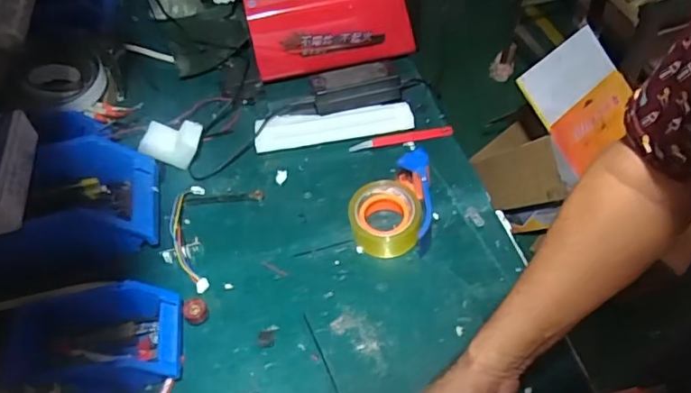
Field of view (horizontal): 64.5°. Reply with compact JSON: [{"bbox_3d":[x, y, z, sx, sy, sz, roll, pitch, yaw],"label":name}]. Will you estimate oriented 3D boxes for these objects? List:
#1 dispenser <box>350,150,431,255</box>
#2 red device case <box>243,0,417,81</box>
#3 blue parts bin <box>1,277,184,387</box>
[{"bbox_3d":[0.065,0.011,0.778,0.117,0.070,0.145,-1,51,3],"label":"dispenser"},{"bbox_3d":[-0.031,-0.356,1.022,0.300,0.162,0.210,-11,51,-5],"label":"red device case"},{"bbox_3d":[-0.310,0.177,0.664,0.206,0.077,0.129,-13,51,-6],"label":"blue parts bin"}]

